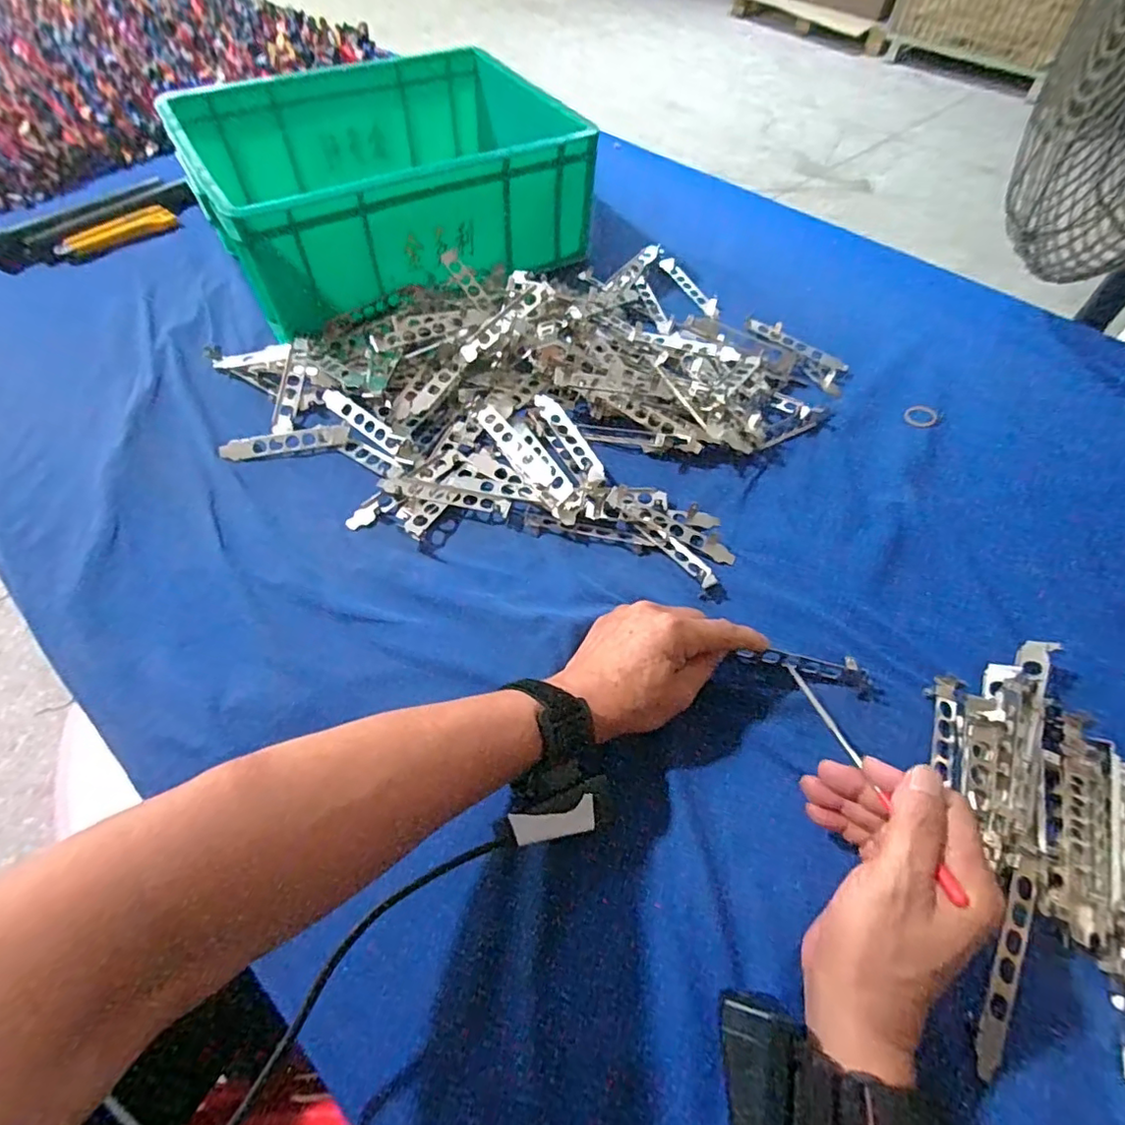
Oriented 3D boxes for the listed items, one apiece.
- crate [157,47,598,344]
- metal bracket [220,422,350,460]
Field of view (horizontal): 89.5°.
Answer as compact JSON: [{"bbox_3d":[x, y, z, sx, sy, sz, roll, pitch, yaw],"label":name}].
[{"bbox_3d":[-0.206,-0.459,0.686,0.394,0.135,0.305,-24,62,-16],"label":"crate"},{"bbox_3d":[-0.263,-0.115,0.540,0.117,0.006,0.027,-9,58,-8],"label":"metal bracket"}]

